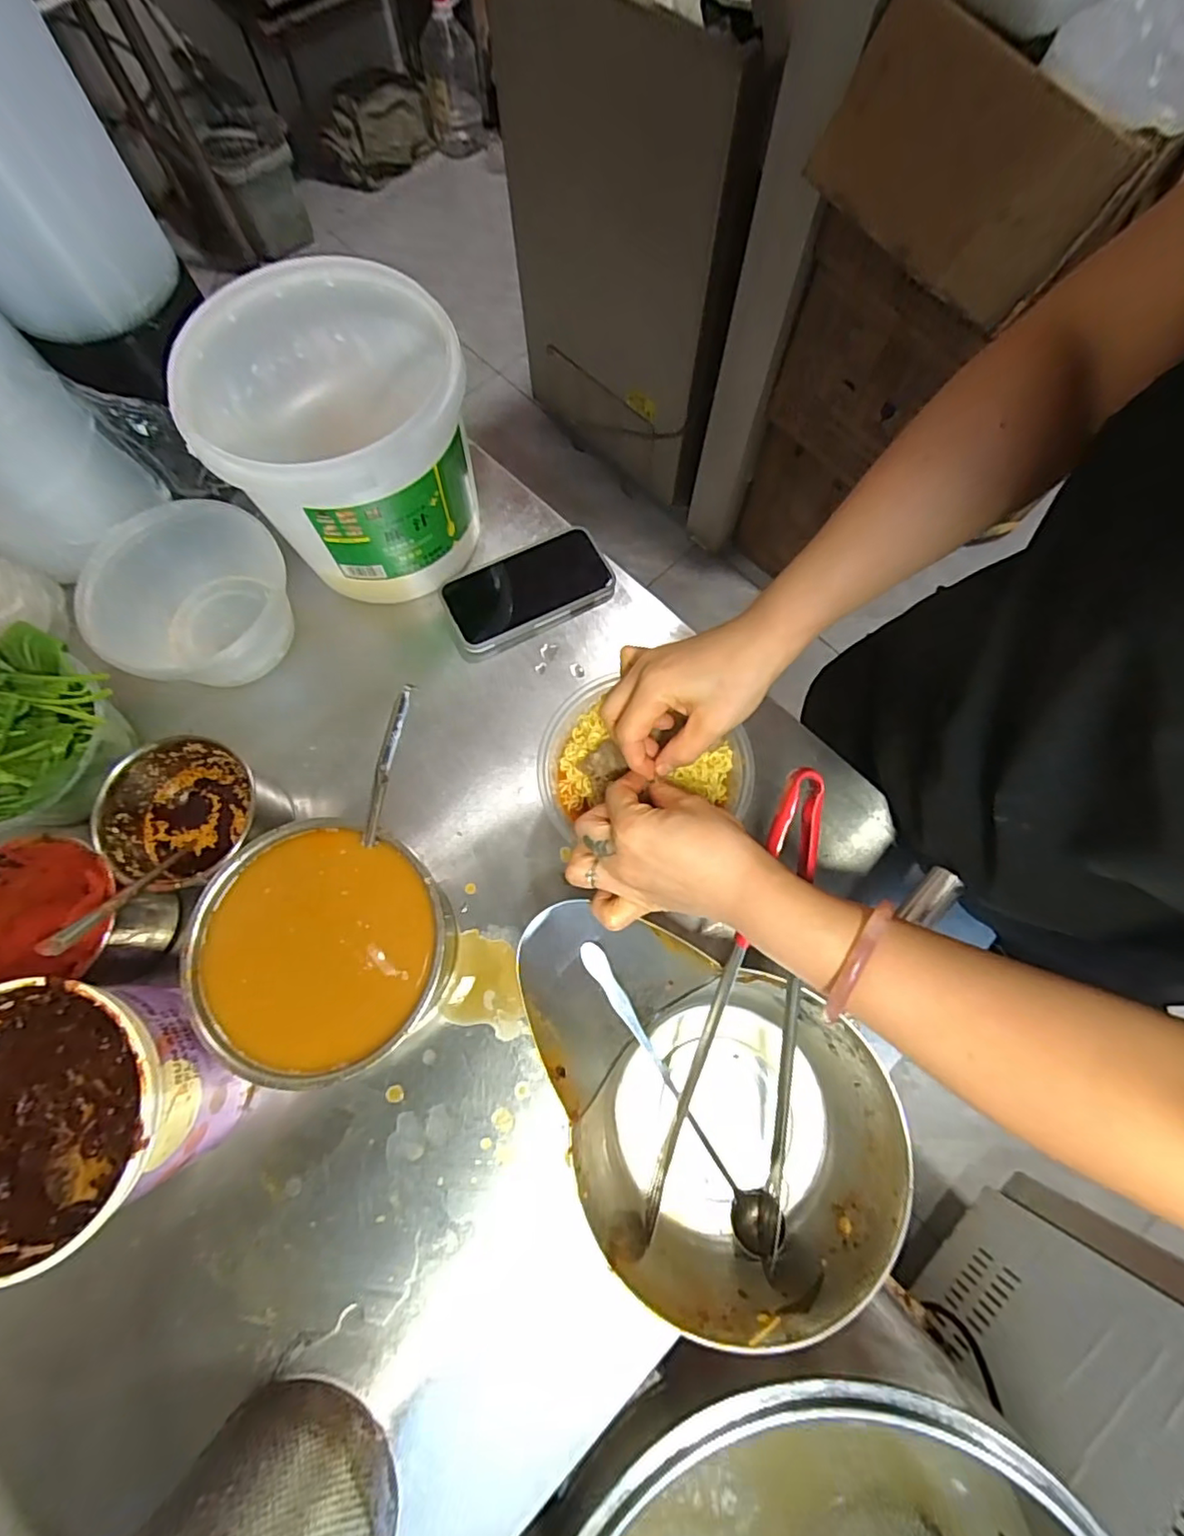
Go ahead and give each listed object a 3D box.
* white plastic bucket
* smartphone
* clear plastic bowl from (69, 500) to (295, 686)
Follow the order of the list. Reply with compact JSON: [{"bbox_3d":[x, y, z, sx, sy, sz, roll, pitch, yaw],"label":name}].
[{"bbox_3d":[-0.212,-0.282,0.535,0.205,0.183,0.213,0,73,1],"label":"white plastic bucket"},{"bbox_3d":[-0.065,-0.178,0.592,0.166,0.011,0.095,-25,75,-6],"label":"smartphone"},{"bbox_3d":[-0.363,-0.155,0.551,0.164,0.080,0.153,0,73,1],"label":"clear plastic bowl"}]

